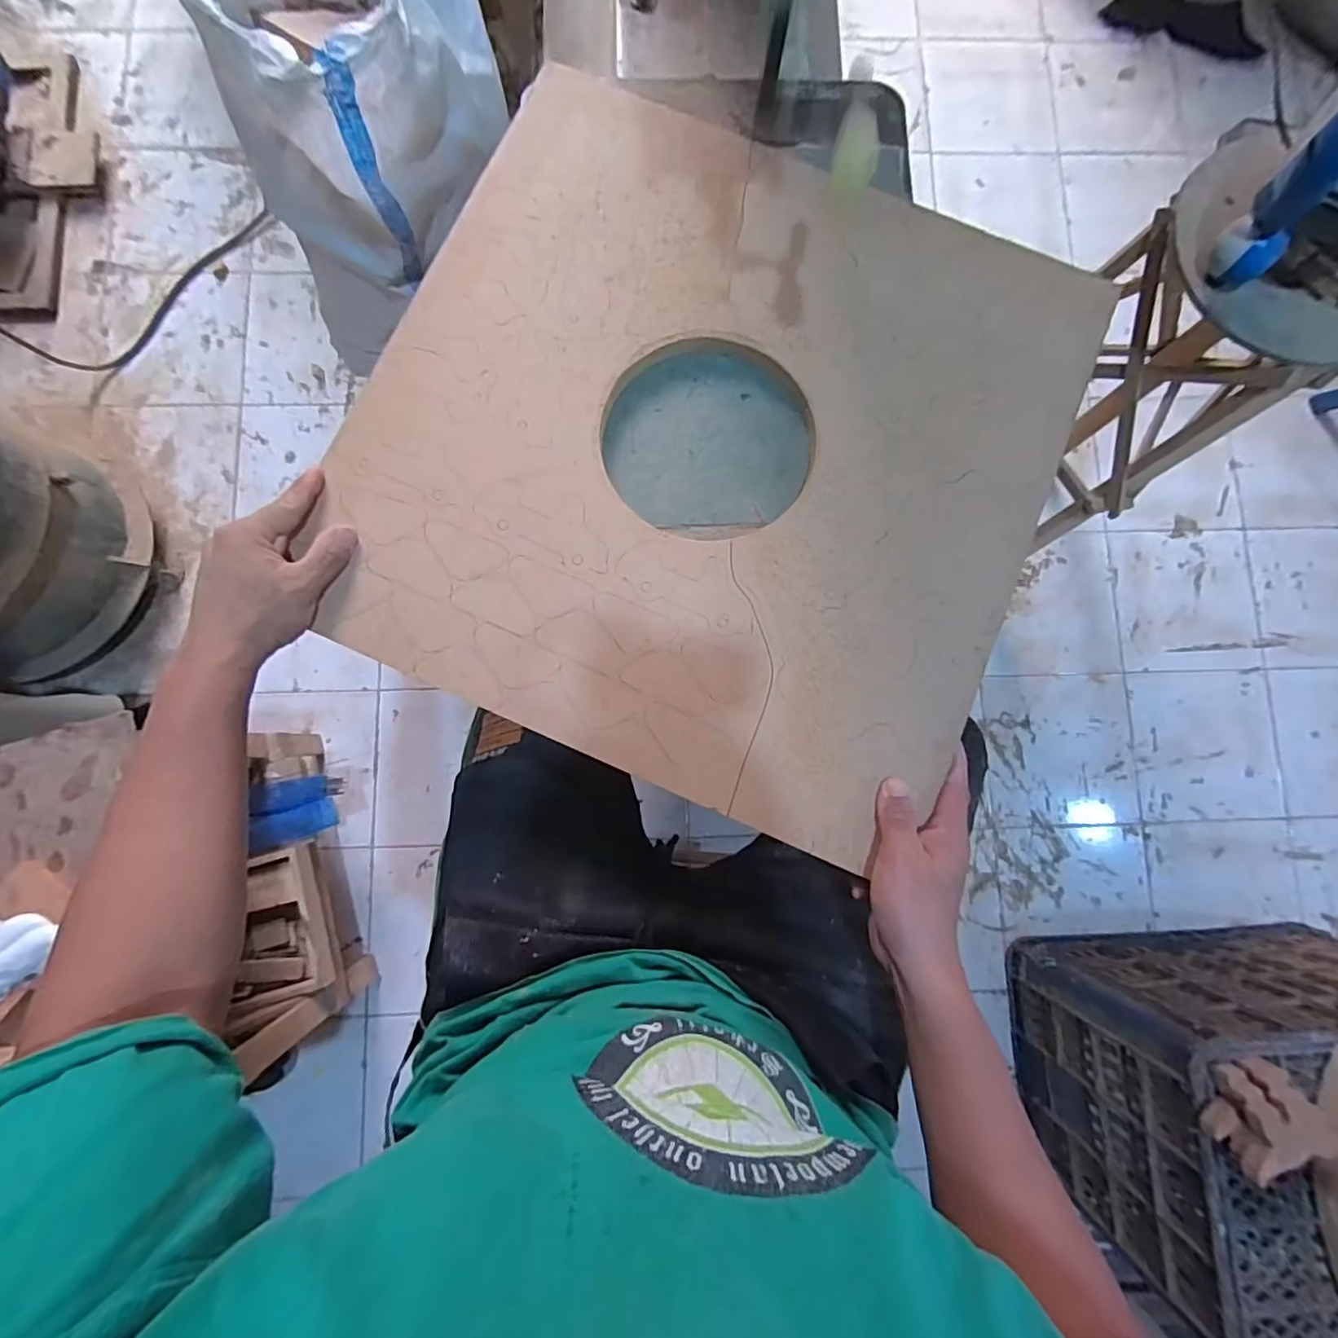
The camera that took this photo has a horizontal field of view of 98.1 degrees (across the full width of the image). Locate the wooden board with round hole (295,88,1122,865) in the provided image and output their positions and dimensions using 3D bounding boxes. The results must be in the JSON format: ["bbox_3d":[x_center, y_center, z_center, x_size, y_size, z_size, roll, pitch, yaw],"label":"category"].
[{"bbox_3d":[0.038,-0.188,0.474,0.522,0.017,0.535,24,82,0],"label":"wooden board with round hole"}]

